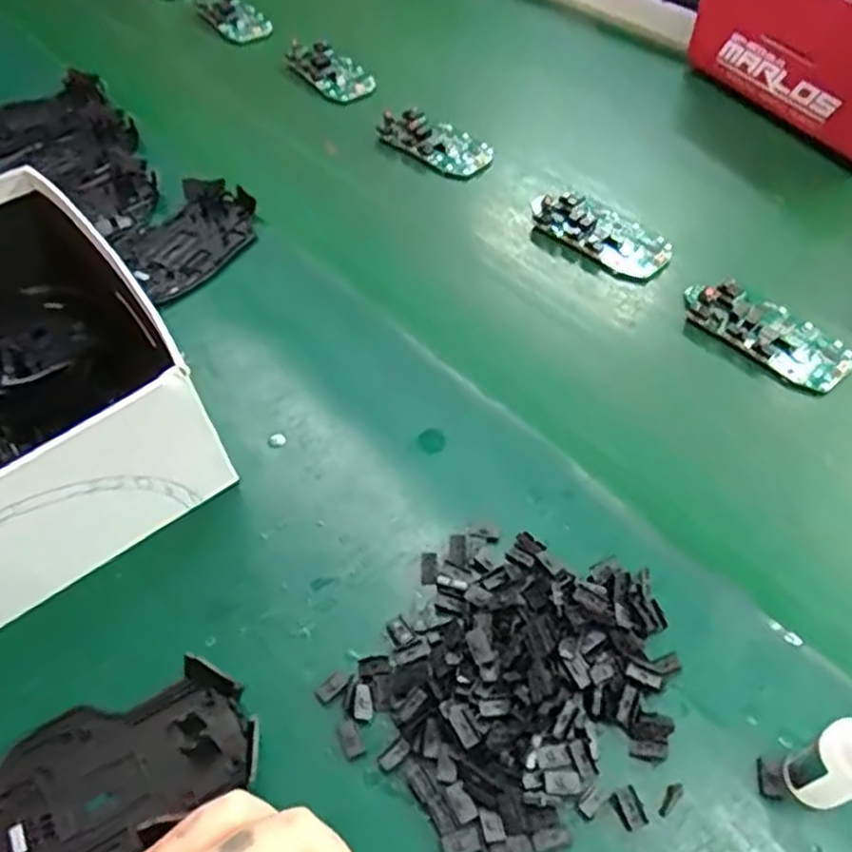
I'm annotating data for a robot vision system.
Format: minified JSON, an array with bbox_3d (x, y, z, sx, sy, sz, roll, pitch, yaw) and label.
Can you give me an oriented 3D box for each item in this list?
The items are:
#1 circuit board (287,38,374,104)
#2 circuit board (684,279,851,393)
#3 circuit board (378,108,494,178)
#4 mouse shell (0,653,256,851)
[{"bbox_3d":[-0.084,-0.304,0.628,0.043,0.014,0.093,-36,60,-23],"label":"circuit board"},{"bbox_3d":[0.196,-0.055,0.424,0.043,0.012,0.094,-39,61,-24],"label":"circuit board"},{"bbox_3d":[0.007,-0.217,0.556,0.088,0.013,0.041,30,59,22],"label":"circuit board"},{"bbox_3d":[-0.128,0.138,0.290,0.115,0.020,0.061,-25,56,-16],"label":"mouse shell"}]

